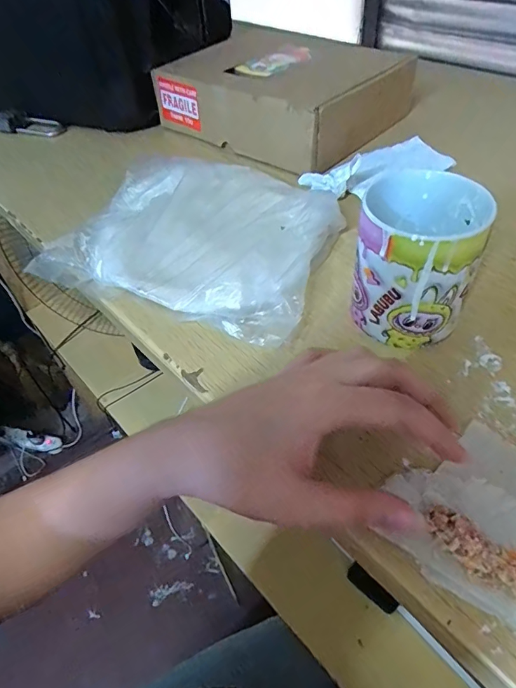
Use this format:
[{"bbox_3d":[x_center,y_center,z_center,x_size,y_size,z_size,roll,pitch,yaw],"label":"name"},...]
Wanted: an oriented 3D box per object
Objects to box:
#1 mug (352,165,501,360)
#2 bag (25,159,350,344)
[{"bbox_3d":[0.112,-0.059,0.307,0.075,0.098,0.081,21,54,22],"label":"mug"},{"bbox_3d":[-0.050,-0.112,0.408,0.243,0.037,0.200,17,53,19],"label":"bag"}]

